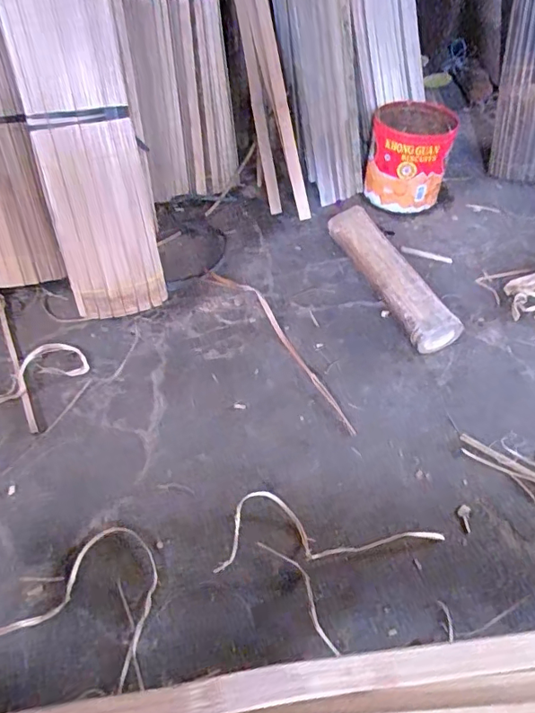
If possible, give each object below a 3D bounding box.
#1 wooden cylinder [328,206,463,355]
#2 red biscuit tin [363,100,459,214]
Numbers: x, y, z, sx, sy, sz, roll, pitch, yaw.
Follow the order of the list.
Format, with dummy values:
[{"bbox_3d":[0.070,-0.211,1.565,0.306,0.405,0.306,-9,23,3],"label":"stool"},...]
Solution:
[{"bbox_3d":[0.193,-0.133,0.826,0.071,0.059,0.312,-15,51,-13],"label":"wooden cylinder"},{"bbox_3d":[0.266,-0.376,0.977,0.142,0.147,0.176,10,50,9],"label":"red biscuit tin"}]

